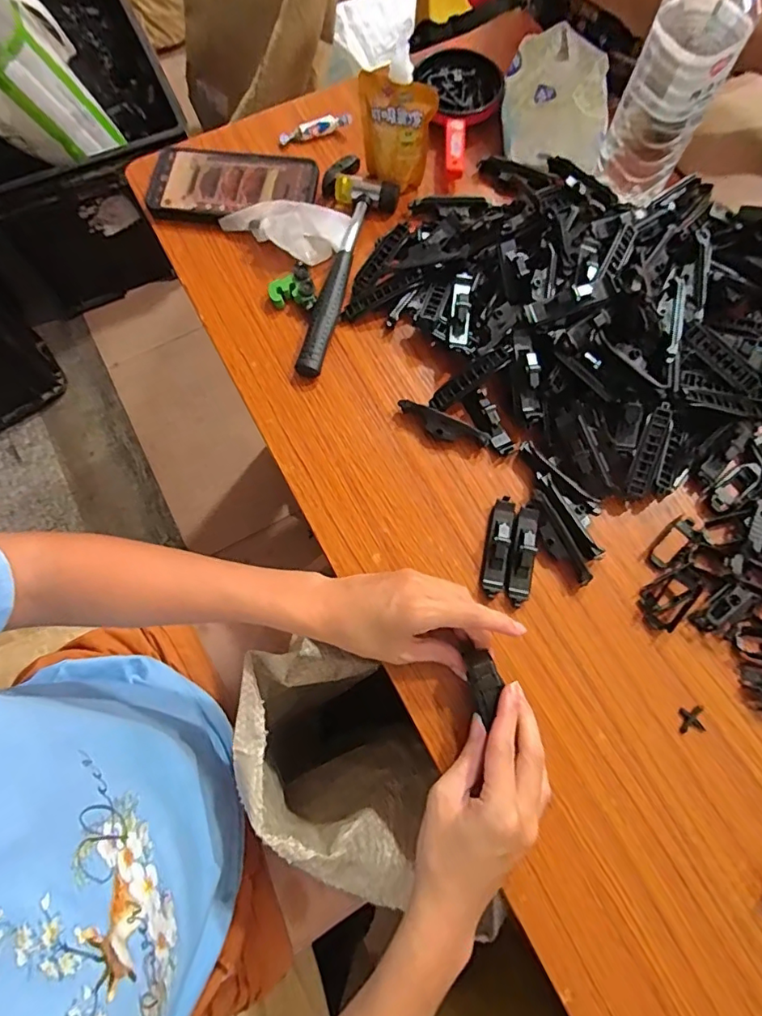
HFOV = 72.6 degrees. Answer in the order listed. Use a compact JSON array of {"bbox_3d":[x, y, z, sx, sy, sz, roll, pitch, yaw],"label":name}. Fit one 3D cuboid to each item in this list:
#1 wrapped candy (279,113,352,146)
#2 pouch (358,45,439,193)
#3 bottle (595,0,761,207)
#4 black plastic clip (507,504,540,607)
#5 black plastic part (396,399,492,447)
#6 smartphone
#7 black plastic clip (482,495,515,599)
[{"bbox_3d":[-0.069,-0.393,0.537,0.075,0.014,0.012,-19,74,-4],"label":"wrapped candy"},{"bbox_3d":[0.015,-0.352,0.476,0.067,0.102,0.042,1,74,2],"label":"pouch"},{"bbox_3d":[0.234,-0.342,0.410,0.065,0.193,0.065,25,76,8],"label":"bottle"},{"bbox_3d":[0.110,0.035,0.403,0.019,0.016,0.079,10,74,4],"label":"black plastic clip"},{"bbox_3d":[0.052,-0.068,0.437,0.079,0.017,0.018,21,75,7],"label":"black plastic part"},{"bbox_3d":[-0.144,-0.317,0.510,0.157,0.011,0.077,5,77,0],"label":"smartphone"},{"bbox_3d":[0.093,0.029,0.405,0.018,0.020,0.078,12,74,5],"label":"black plastic clip"}]

